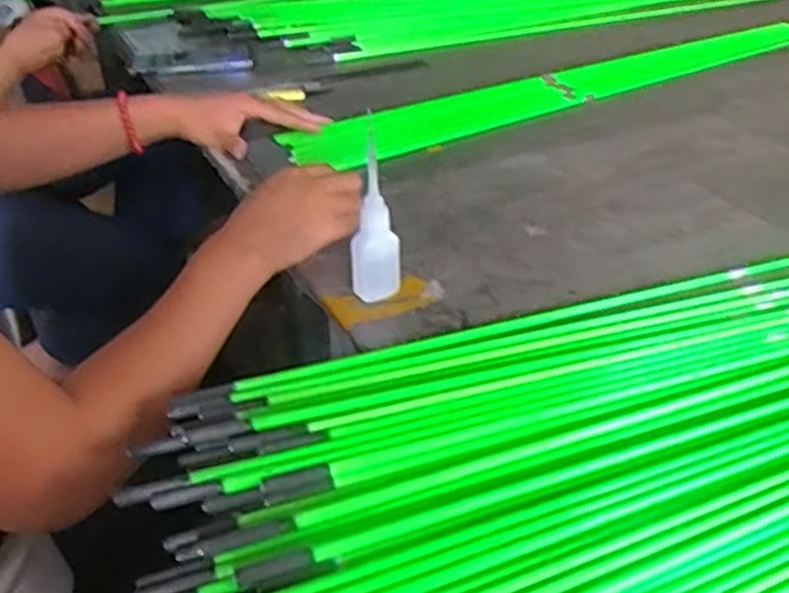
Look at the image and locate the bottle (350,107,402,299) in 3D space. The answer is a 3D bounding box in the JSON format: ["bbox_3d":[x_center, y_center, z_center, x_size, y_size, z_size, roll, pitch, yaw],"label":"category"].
[{"bbox_3d":[-0.014,-0.059,0.582,0.038,0.134,0.030,-1,35,-2],"label":"bottle"}]

